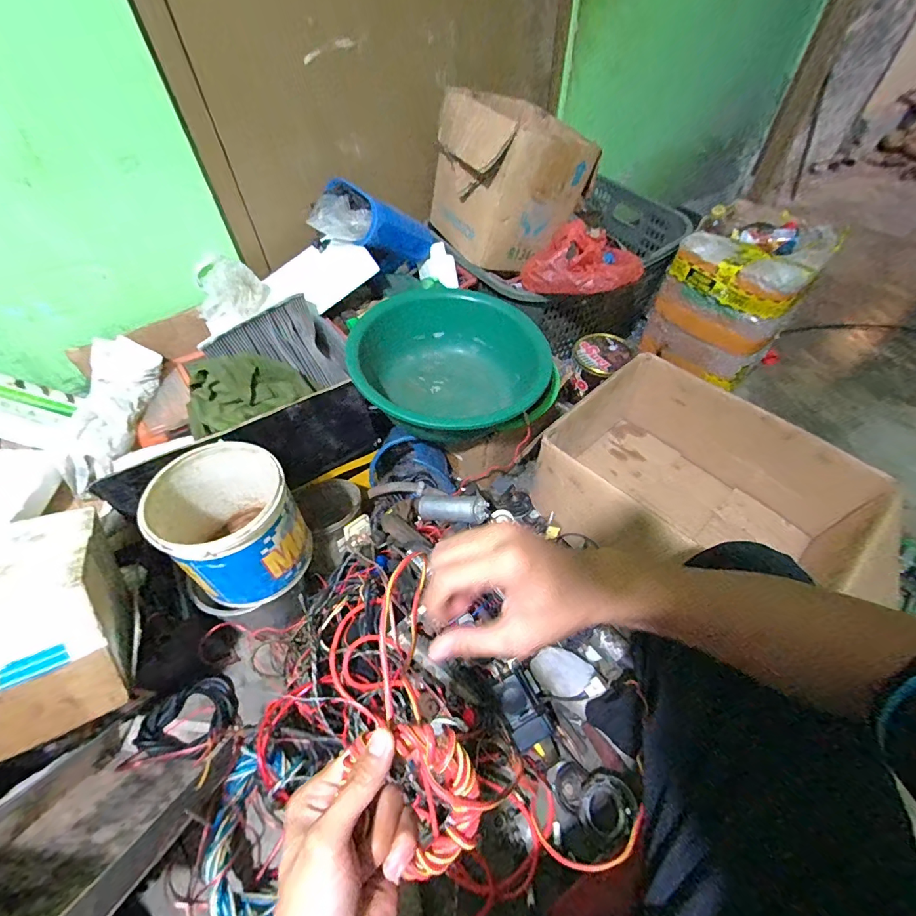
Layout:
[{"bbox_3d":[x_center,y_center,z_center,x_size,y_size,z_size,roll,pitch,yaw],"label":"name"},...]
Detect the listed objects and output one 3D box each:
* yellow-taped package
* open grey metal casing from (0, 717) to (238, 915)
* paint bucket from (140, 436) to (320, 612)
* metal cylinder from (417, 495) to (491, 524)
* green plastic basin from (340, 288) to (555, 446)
[{"bbox_3d":[0.667,-0.395,1.093,0.276,0.275,0.255,36,62,24],"label":"yellow-taped package"},{"bbox_3d":[-0.495,0.473,0.582,0.259,0.329,0.060,4,88,7],"label":"open grey metal casing"},{"bbox_3d":[-0.332,0.100,0.666,0.177,0.185,0.182,-1,54,1],"label":"paint bucket"},{"bbox_3d":[-0.016,0.097,0.851,0.155,0.039,0.050,-3,49,33],"label":"metal cylinder"},{"bbox_3d":[-0.034,-0.171,0.850,0.349,0.149,0.342,-1,54,1],"label":"green plastic basin"}]

